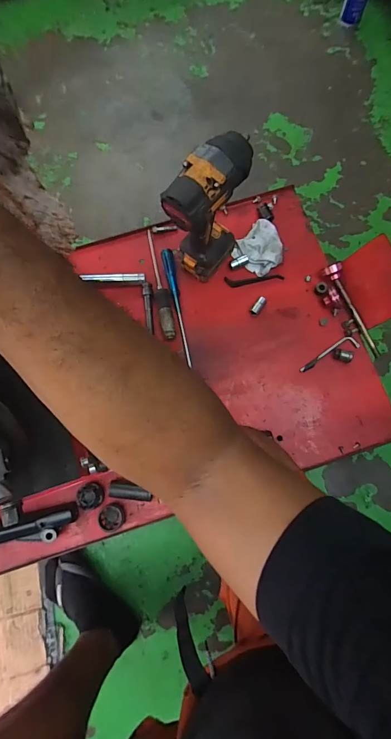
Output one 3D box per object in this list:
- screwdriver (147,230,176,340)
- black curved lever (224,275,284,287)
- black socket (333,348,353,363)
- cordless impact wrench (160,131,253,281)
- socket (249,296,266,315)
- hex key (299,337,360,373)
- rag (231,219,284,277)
[{"bbox_3d":[-0.074,-0.183,0.738,0.029,0.024,0.250,-10,78,-2],"label":"screwdriver"},{"bbox_3d":[0.125,-0.188,0.752,0.123,0.008,0.021,-3,78,0],"label":"black curved lever"},{"bbox_3d":[0.295,-0.028,0.702,0.038,0.019,0.022,21,79,5],"label":"black socket"},{"bbox_3d":[0.024,-0.268,0.629,0.072,0.251,0.155,40,81,9],"label":"cordless impact wrench"},{"bbox_3d":[0.130,-0.132,0.732,0.017,0.012,0.044,35,80,8],"label":"socket"},{"bbox_3d":[0.266,-0.033,0.712,0.127,0.008,0.031,-23,78,-4],"label":"hex key"},{"bbox_3d":[0.145,-0.264,0.757,0.097,0.025,0.106,41,81,9],"label":"rag"}]

